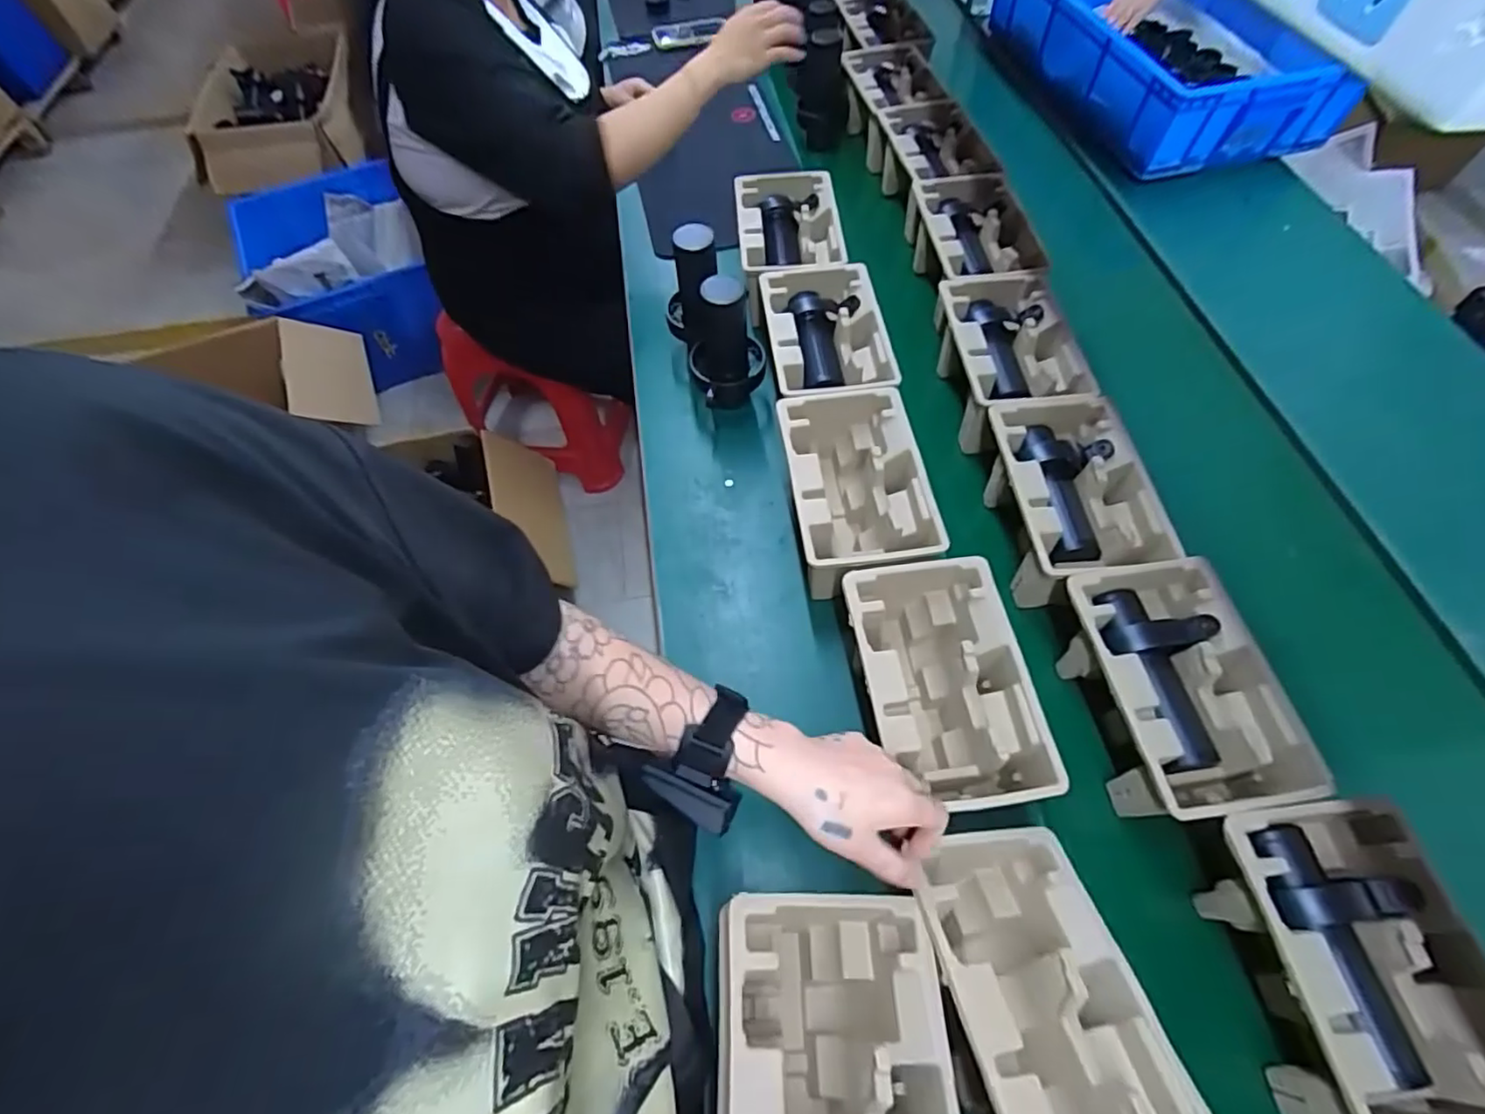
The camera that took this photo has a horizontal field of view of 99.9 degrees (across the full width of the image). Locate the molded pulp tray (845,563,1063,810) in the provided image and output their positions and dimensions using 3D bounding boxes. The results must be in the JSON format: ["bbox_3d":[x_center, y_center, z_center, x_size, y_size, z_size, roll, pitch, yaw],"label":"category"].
[{"bbox_3d":[0.185,0.129,0.603,0.142,0.106,0.221,-10,61,-4],"label":"molded pulp tray"}]

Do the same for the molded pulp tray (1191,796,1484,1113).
[{"bbox_3d":[0.469,0.317,0.486,0.138,0.094,0.217,-8,61,-3],"label":"molded pulp tray"}]

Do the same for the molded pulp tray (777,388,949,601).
[{"bbox_3d":[0.123,-0.070,0.714,0.140,0.108,0.224,-6,61,-2],"label":"molded pulp tray"}]

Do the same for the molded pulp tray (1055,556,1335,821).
[{"bbox_3d":[0.405,0.130,0.598,0.147,0.092,0.228,-8,61,-3],"label":"molded pulp tray"}]

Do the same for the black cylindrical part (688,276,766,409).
[{"bbox_3d":[-0.021,-0.270,0.797,0.096,0.169,0.117,-6,61,-2],"label":"black cylindrical part"}]

